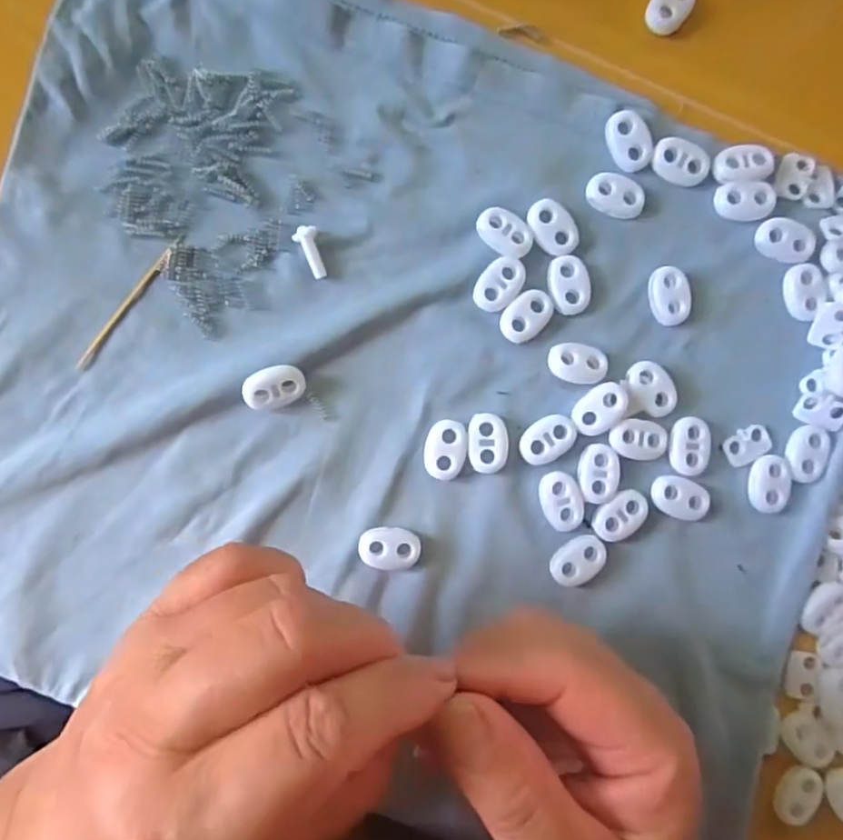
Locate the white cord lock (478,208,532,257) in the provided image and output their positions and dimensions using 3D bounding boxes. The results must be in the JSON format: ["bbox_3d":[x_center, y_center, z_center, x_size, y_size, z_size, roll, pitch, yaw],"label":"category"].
[{"bbox_3d":[0.032,-0.071,0.233,0.022,0.004,0.016,31,87,-2],"label":"white cord lock"}]

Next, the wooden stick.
[{"bbox_3d":[-0.108,-0.040,0.226,0.004,0.004,0.053,36,87,-1],"label":"wooden stick"}]

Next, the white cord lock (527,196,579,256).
[{"bbox_3d":[0.050,-0.073,0.234,0.015,0.004,0.022,-43,91,-3],"label":"white cord lock"}]

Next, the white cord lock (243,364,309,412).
[{"bbox_3d":[-0.053,-0.012,0.225,0.022,0.005,0.014,-25,90,-4],"label":"white cord lock"}]

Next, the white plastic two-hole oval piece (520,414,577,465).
[{"bbox_3d":[0.048,0.007,0.232,0.023,0.004,0.014,-37,90,-4],"label":"white plastic two-hole oval piece"}]

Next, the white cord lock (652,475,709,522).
[{"bbox_3d":[0.099,0.030,0.237,0.022,0.005,0.015,19,87,-2],"label":"white cord lock"}]

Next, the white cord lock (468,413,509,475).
[{"bbox_3d":[0.025,0.009,0.232,0.015,0.005,0.022,2,88,-3],"label":"white cord lock"}]

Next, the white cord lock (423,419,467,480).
[{"bbox_3d":[0.009,0.011,0.232,0.015,0.004,0.022,4,88,-3],"label":"white cord lock"}]

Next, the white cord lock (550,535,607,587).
[{"bbox_3d":[0.059,0.053,0.233,0.022,0.005,0.015,-40,91,-3],"label":"white cord lock"}]

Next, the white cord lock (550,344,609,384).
[{"bbox_3d":[0.059,-0.021,0.235,0.022,0.005,0.015,0,88,-3],"label":"white cord lock"}]

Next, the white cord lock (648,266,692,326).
[{"bbox_3d":[0.096,-0.048,0.239,0.015,0.005,0.022,-5,88,-3],"label":"white cord lock"}]

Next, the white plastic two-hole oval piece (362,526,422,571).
[{"bbox_3d":[-0.012,0.047,0.229,0.022,0.006,0.015,4,88,-3],"label":"white plastic two-hole oval piece"}]

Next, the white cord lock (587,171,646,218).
[{"bbox_3d":[0.075,-0.087,0.238,0.023,0.005,0.014,20,87,-2],"label":"white cord lock"}]

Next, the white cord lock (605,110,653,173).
[{"bbox_3d":[0.080,-0.107,0.238,0.014,0.005,0.022,-25,90,-4],"label":"white cord lock"}]

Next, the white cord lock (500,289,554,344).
[{"bbox_3d":[0.040,-0.039,0.234,0.022,0.004,0.015,-42,91,-3],"label":"white cord lock"}]

